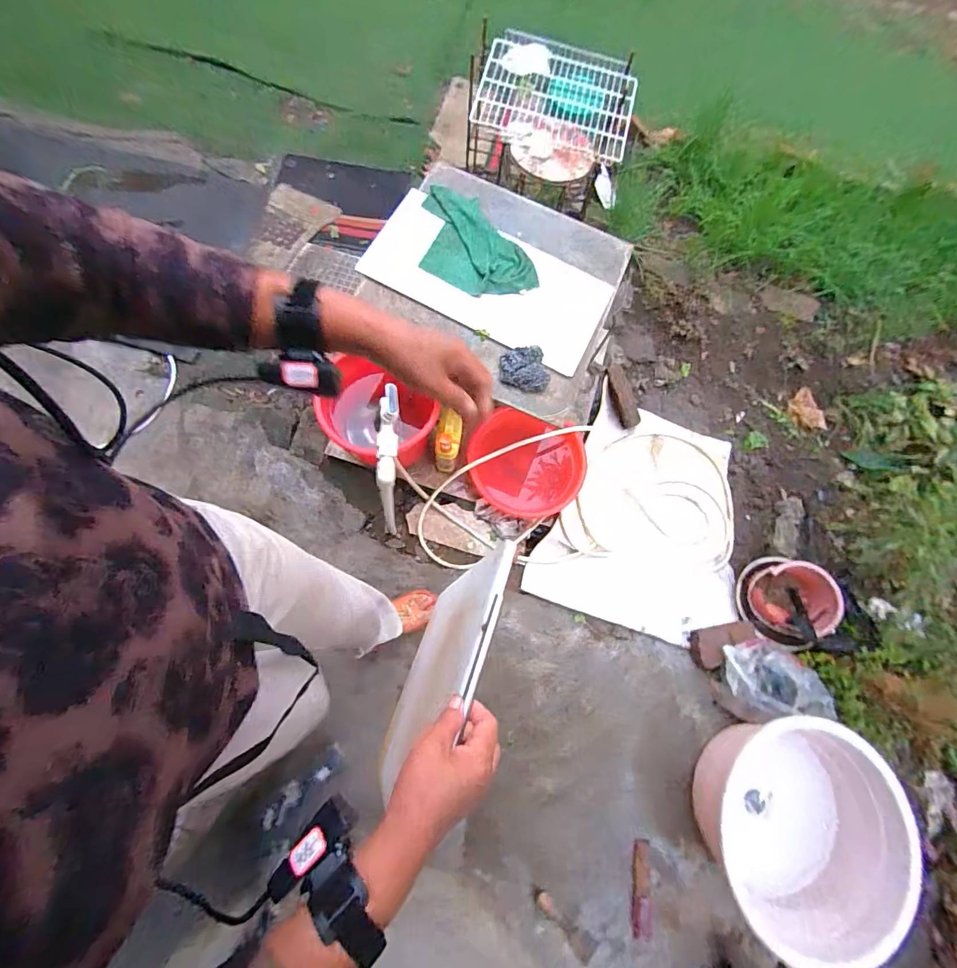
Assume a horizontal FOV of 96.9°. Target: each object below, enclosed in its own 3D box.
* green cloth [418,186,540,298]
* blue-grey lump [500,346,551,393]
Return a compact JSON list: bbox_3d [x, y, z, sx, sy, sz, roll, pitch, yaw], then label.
[{"bbox_3d":[-0.011,-0.630,1.102,0.278,0.053,0.325,-9,75,-6],"label":"green cloth"},{"bbox_3d":[0.113,-0.280,1.019,0.123,0.041,0.097,15,74,0],"label":"blue-grey lump"}]

